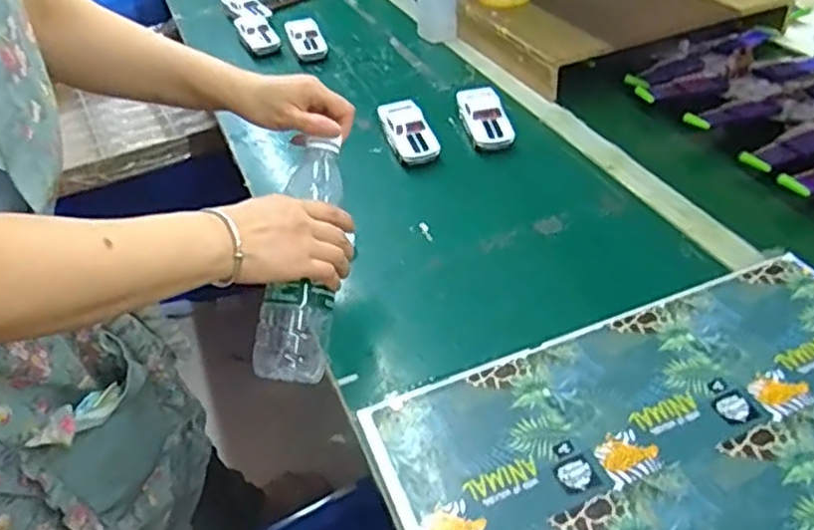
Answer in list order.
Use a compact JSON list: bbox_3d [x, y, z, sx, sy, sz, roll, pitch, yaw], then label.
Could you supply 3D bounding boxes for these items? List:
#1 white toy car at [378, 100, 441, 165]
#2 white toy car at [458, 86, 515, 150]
[{"bbox_3d":[0.002,-0.167,0.849,0.052,0.037,0.120,-16,43,-11],"label":"white toy car"},{"bbox_3d":[0.103,-0.189,0.871,0.056,0.039,0.111,-10,42,-4],"label":"white toy car"}]

